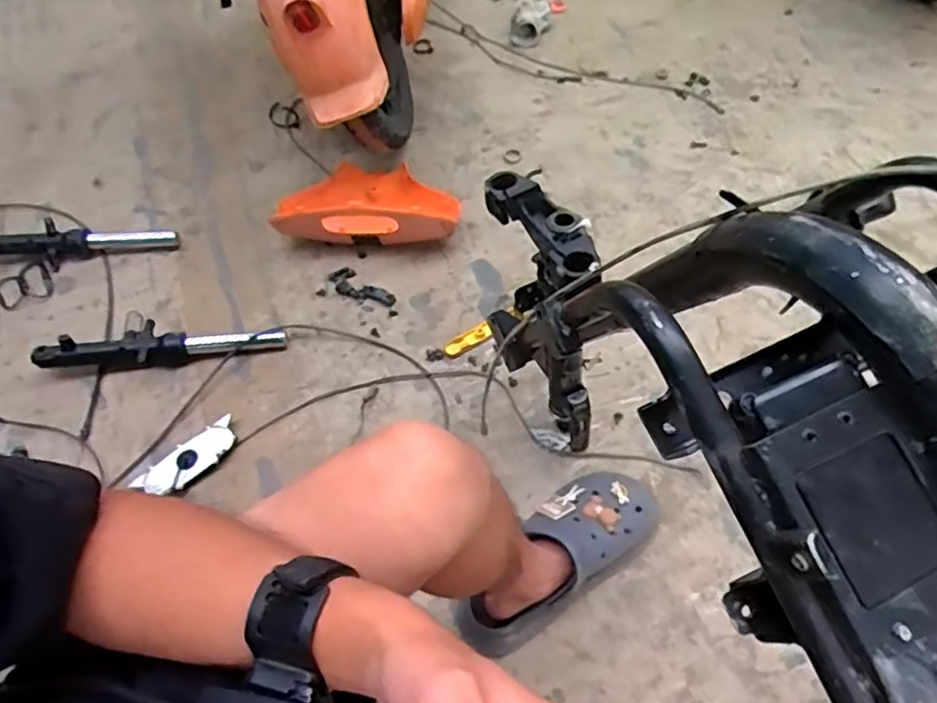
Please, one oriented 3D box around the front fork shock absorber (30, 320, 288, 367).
[{"bbox_3d":[-0.431,-0.013,0.917,0.333,0.068,0.063,-7,59,-1],"label":"front fork shock absorber"}]

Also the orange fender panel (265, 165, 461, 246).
[{"bbox_3d":[-0.154,-0.233,1.007,0.270,0.093,0.127,-2,59,4],"label":"orange fender panel"}]

